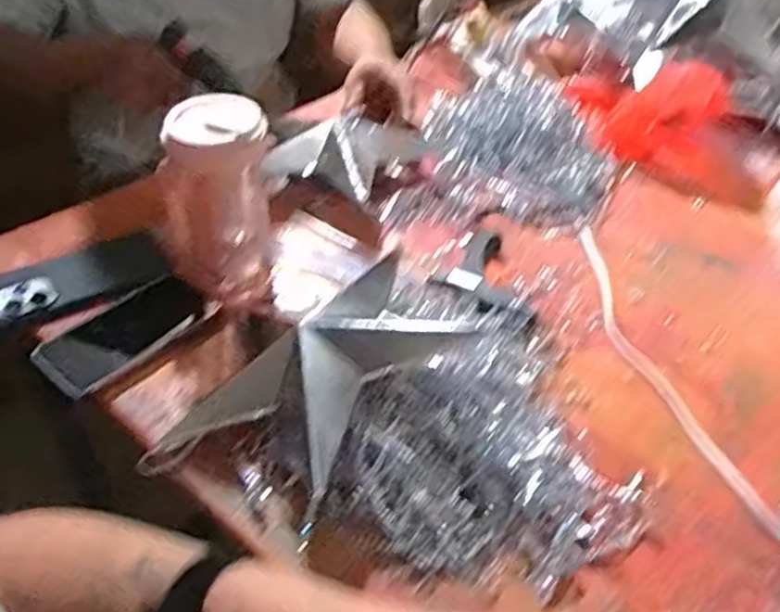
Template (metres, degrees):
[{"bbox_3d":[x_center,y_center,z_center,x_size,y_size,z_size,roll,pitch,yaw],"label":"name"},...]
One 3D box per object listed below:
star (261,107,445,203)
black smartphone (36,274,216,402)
[{"bbox_3d":[-0.049,-0.171,0.838,0.135,0.063,0.172,17,45,18],"label":"star"},{"bbox_3d":[-0.233,0.021,0.667,0.078,0.015,0.157,31,50,29],"label":"black smartphone"}]

